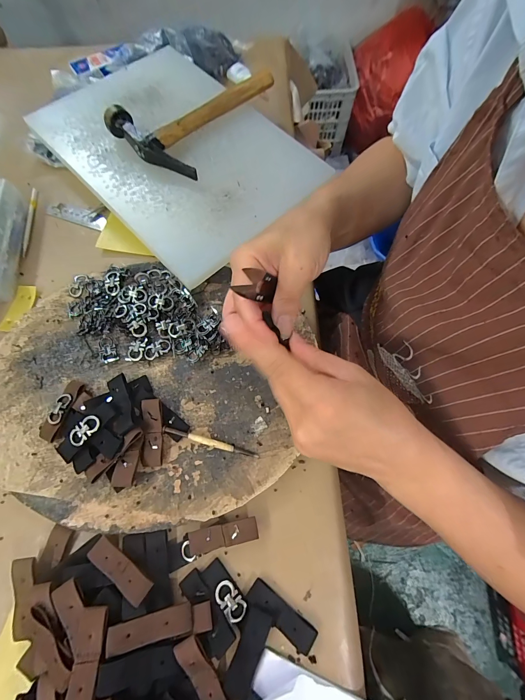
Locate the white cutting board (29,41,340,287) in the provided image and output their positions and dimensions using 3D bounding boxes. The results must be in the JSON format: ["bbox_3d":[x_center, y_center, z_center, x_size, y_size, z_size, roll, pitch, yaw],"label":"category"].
[{"bbox_3d":[-0.114,-0.284,0.412,0.263,0.032,0.360,-40,75,-17],"label":"white cutting board"}]

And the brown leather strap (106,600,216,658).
[{"bbox_3d":[-0.081,0.222,0.241,0.078,0.008,0.019,-3,72,-14],"label":"brown leather strap"}]

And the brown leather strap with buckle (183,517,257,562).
[{"bbox_3d":[-0.039,0.169,0.270,0.070,0.008,0.021,-16,70,-5],"label":"brown leather strap with buckle"}]

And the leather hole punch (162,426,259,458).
[{"bbox_3d":[-0.051,0.090,0.291,0.095,0.009,0.007,14,70,7],"label":"leather hole punch"}]

